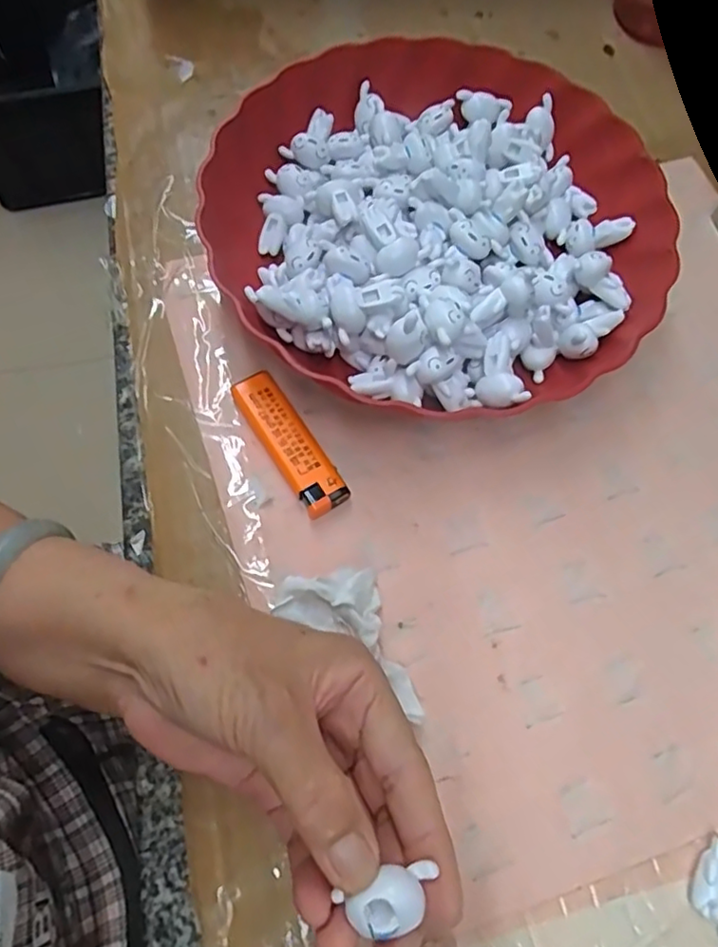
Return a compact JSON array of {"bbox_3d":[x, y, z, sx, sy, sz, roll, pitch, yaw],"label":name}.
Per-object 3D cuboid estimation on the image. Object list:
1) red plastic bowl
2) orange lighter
[{"bbox_3d":[0.044,-0.140,0.342,0.239,0.051,0.237,1,68,-2],"label":"red plastic bowl"},{"bbox_3d":[-0.035,-0.015,0.307,0.022,0.015,0.079,-31,73,-14],"label":"orange lighter"}]

